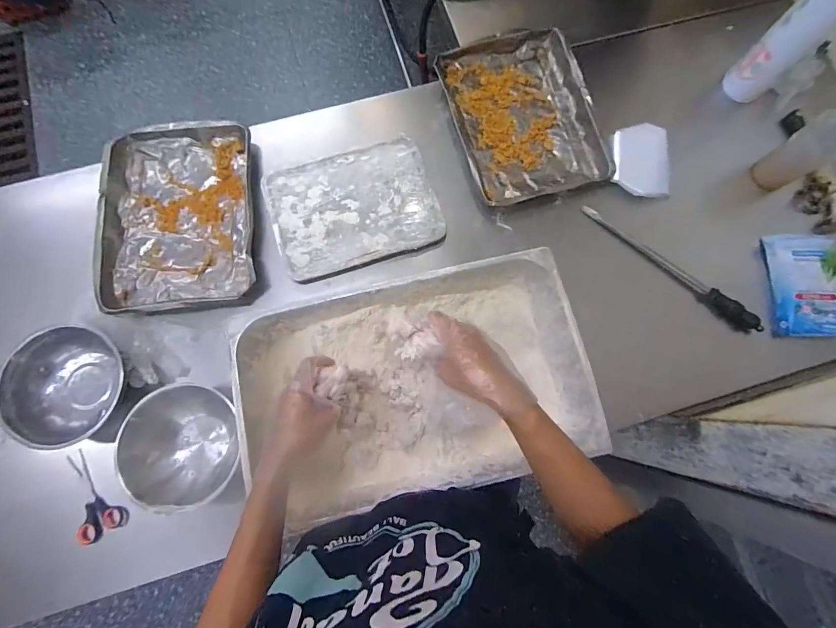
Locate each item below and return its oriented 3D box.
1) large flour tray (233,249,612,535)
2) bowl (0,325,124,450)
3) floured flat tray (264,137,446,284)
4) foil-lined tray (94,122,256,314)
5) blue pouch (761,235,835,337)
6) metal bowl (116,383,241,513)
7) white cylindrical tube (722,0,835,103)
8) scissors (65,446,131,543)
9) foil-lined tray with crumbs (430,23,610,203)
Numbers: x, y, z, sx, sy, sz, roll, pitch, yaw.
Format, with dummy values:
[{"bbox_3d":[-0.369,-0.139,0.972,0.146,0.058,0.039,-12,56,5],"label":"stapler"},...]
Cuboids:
[{"bbox_3d":[-0.010,0.111,0.639,0.512,0.140,0.310,-12,78,-4],"label":"large flour tray"},{"bbox_3d":[-0.606,0.127,0.686,0.198,0.062,0.183,0,78,-1],"label":"bowl"},{"bbox_3d":[-0.125,-0.209,0.771,0.308,0.015,0.233,-18,79,-5],"label":"floured flat tray"},{"bbox_3d":[-0.464,-0.196,0.762,0.278,0.045,0.372,-8,78,-3],"label":"foil-lined tray"},{"bbox_3d":[0.740,-0.057,0.748,0.121,0.040,0.198,0,86,12],"label":"blue pouch"},{"bbox_3d":[-0.392,0.214,0.656,0.167,0.085,0.184,6,78,0],"label":"metal bowl"},{"bbox_3d":[0.719,-0.536,0.714,0.092,0.293,0.092,-43,82,-9],"label":"white cylindrical tube"},{"bbox_3d":[-0.569,0.313,0.675,0.074,0.017,0.149,-32,81,-8],"label":"scissors"},{"bbox_3d":[0.216,-0.419,0.822,0.286,0.038,0.378,-15,79,-5],"label":"foil-lined tray with crumbs"}]

